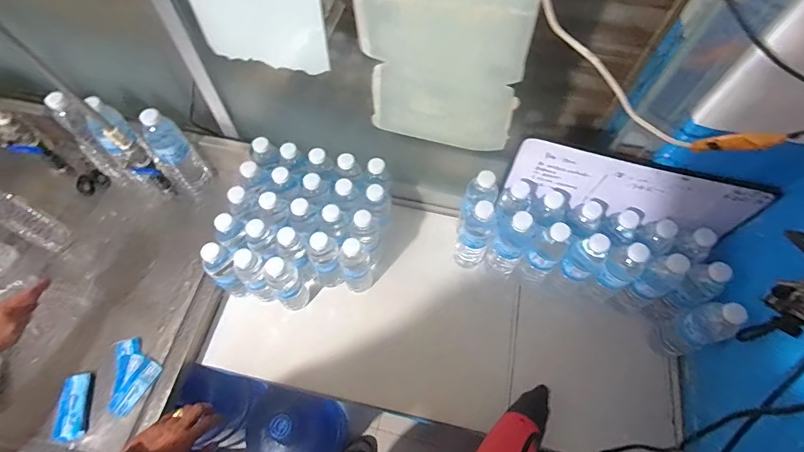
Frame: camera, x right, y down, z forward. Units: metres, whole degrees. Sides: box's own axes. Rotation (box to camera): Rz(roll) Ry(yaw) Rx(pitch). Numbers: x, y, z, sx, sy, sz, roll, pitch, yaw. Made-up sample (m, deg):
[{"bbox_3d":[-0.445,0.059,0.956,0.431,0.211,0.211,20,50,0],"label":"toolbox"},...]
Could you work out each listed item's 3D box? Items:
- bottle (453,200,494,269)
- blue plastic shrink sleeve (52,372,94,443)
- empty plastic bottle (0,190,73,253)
[{"bbox_3d":[0.140,0.021,0.812,0.065,0.203,0.050,25,64,10],"label":"bottle"},{"bbox_3d":[-0.558,0.307,0.718,0.042,0.027,0.106,-9,63,-7],"label":"blue plastic shrink sleeve"},{"bbox_3d":[-0.715,-0.013,0.797,0.058,0.168,0.058,24,64,10],"label":"empty plastic bottle"}]

